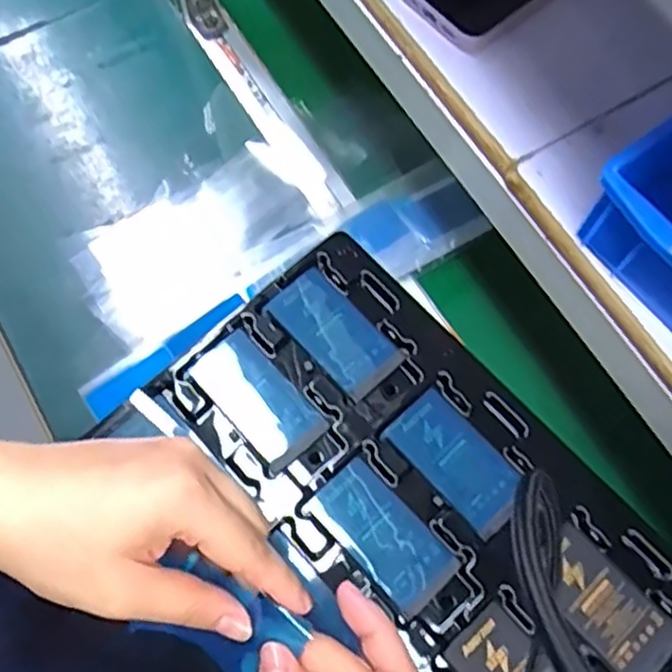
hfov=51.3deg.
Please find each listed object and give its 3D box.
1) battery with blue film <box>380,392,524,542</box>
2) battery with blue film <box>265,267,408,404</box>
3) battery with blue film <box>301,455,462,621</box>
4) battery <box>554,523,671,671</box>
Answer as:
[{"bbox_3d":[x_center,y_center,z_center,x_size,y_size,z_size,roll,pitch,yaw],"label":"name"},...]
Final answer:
[{"bbox_3d":[0.071,0.072,0.406,0.082,0.005,0.044,43,74,12],"label":"battery with blue film"},{"bbox_3d":[-0.001,-0.002,0.431,0.043,0.004,0.082,-41,76,-15],"label":"battery with blue film"},{"bbox_3d":[0.026,0.111,0.391,0.083,0.005,0.043,43,74,12],"label":"battery with blue film"},{"bbox_3d":[0.146,0.147,0.381,0.043,0.005,0.079,-40,76,-15],"label":"battery"}]

